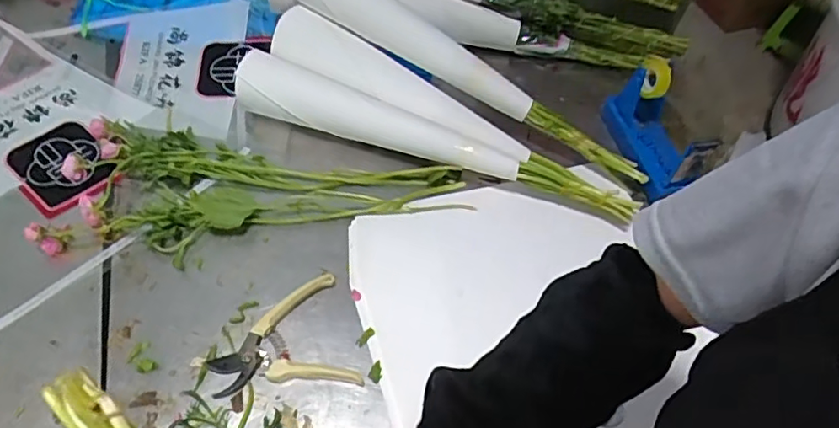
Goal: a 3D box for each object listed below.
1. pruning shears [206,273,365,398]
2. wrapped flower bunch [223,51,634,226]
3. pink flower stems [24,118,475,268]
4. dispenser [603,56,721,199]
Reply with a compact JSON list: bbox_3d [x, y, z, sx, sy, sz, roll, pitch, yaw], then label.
[{"bbox_3d":[-0.152,0.146,0.634,0.150,0.017,0.126,-16,59,-15],"label":"pruning shears"},{"bbox_3d":[0.016,-0.107,0.789,0.562,0.060,0.098,17,56,7],"label":"wrapped flower bunch"},{"bbox_3d":[-0.208,-0.022,0.748,0.510,0.036,0.195,7,56,0],"label":"pink flower stems"},{"bbox_3d":[0.325,-0.115,0.809,0.069,0.130,0.183,-8,57,-10],"label":"dispenser"}]

